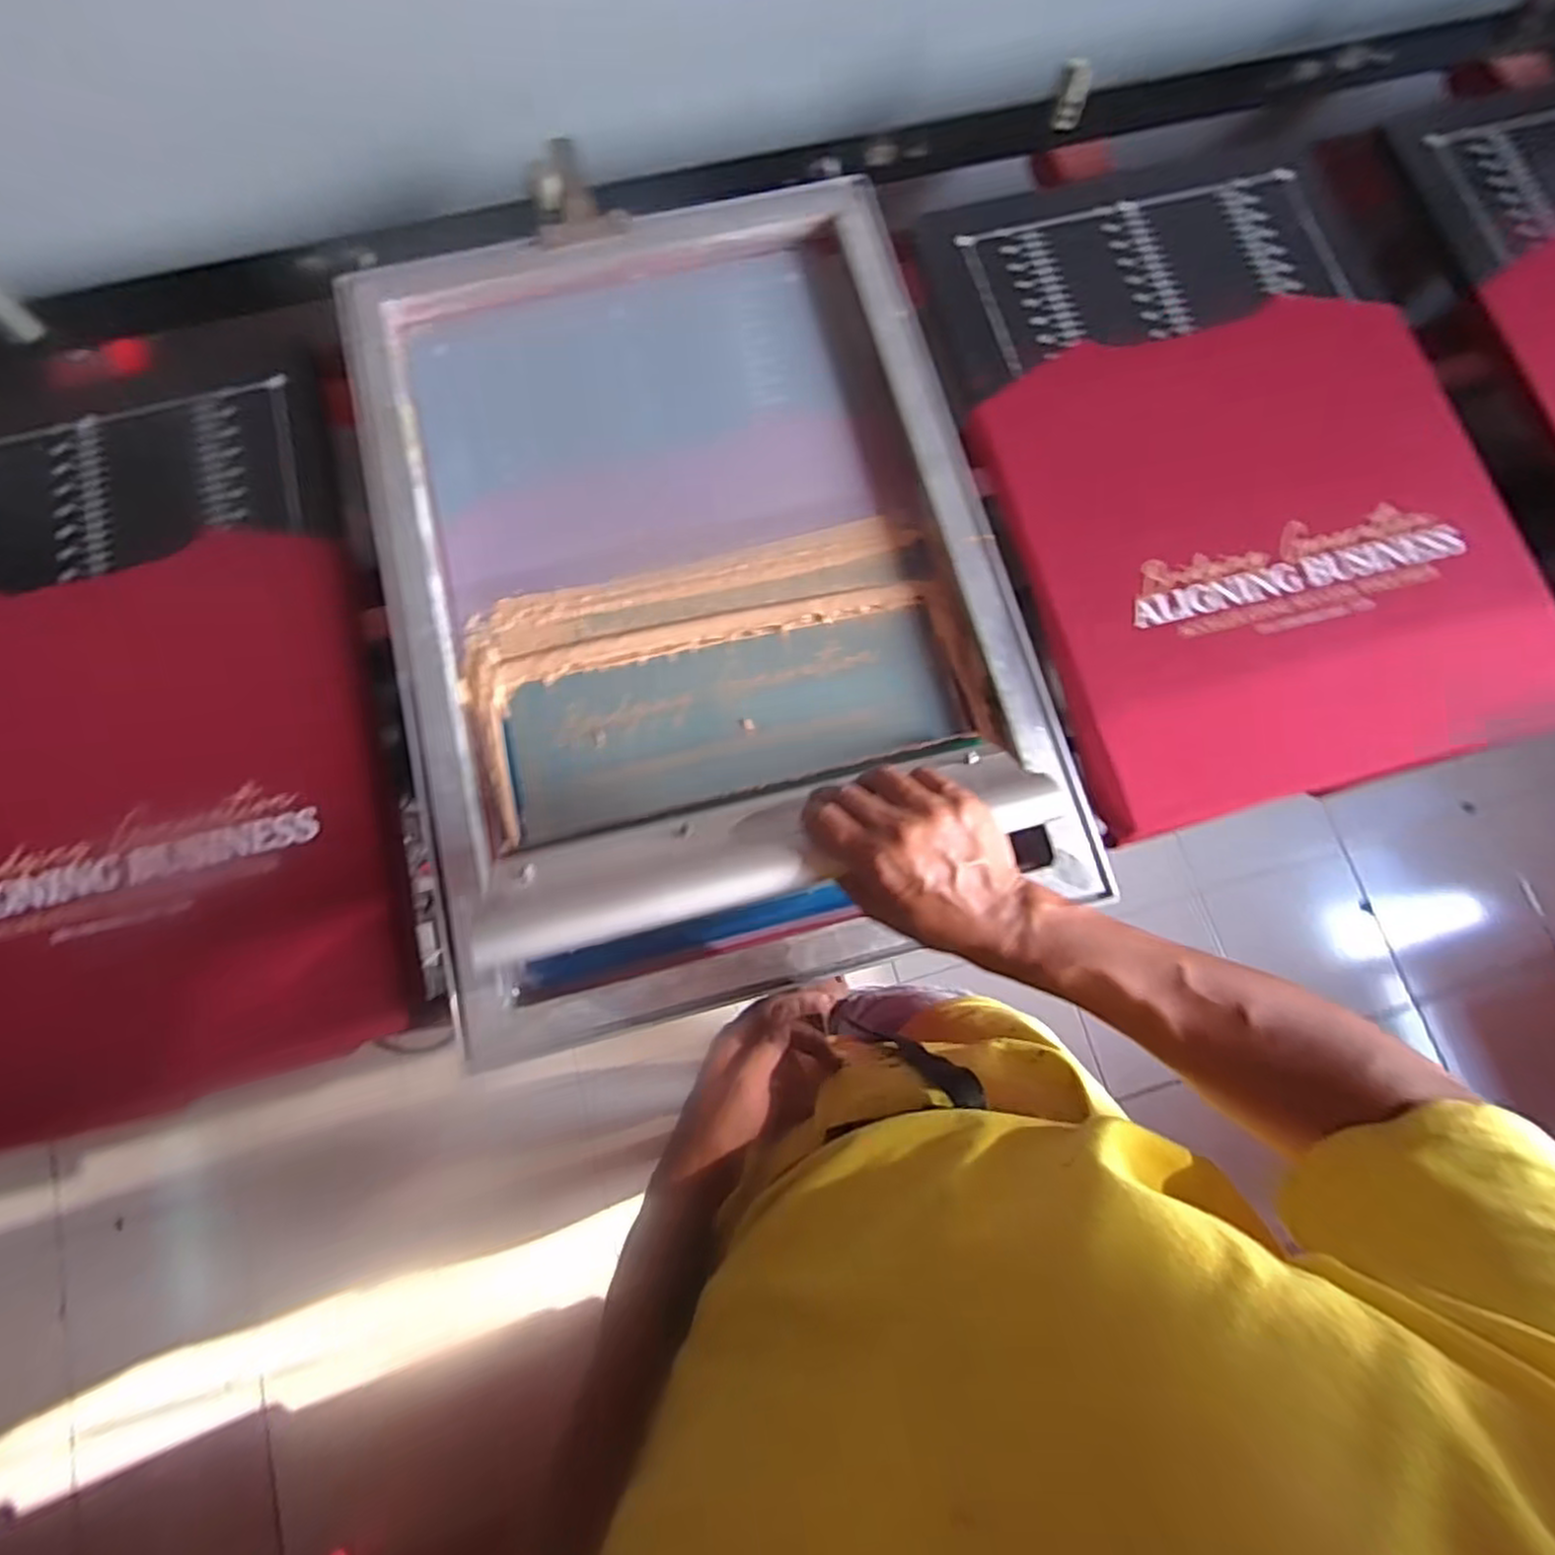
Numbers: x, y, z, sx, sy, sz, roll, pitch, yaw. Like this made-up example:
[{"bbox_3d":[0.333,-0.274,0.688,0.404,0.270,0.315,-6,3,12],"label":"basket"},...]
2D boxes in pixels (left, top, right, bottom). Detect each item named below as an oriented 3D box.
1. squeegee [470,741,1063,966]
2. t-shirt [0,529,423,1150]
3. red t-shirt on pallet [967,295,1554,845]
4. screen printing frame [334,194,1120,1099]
[{"bbox_3d":[-0.003,0.050,0.458,0.343,0.115,0.038,-12,123,-6],"label":"squeegee"},{"bbox_3d":[-0.507,0.035,0.550,0.409,0.019,0.415,-14,80,-4],"label":"t-shirt"},{"bbox_3d":[0.406,-0.193,0.627,0.394,0.060,0.410,-14,74,-3],"label":"red t-shirt on pallet"},{"bbox_3d":[-0.061,-0.167,0.583,0.489,0.043,0.658,-15,74,-3],"label":"screen printing frame"}]

